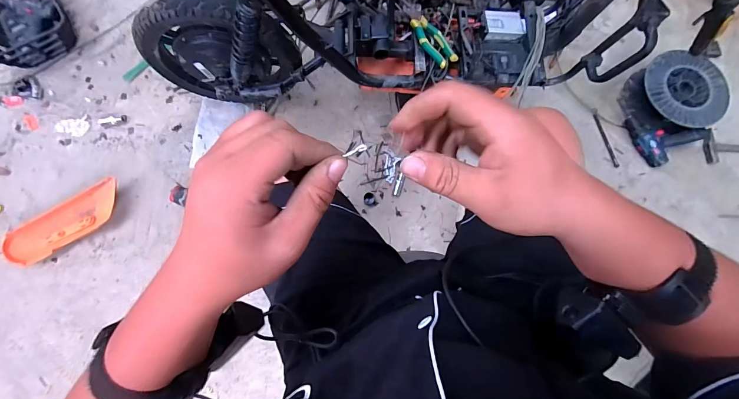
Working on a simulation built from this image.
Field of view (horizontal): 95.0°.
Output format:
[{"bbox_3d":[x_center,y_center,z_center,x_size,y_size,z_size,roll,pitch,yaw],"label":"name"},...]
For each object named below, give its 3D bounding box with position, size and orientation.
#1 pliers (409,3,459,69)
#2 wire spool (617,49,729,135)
[{"bbox_3d":[0.144,-0.403,0.832,0.065,0.022,0.180,-32,81,-9],"label":"pliers"},{"bbox_3d":[1.047,-0.356,1.148,0.302,0.114,0.259,-15,78,-6],"label":"wire spool"}]

